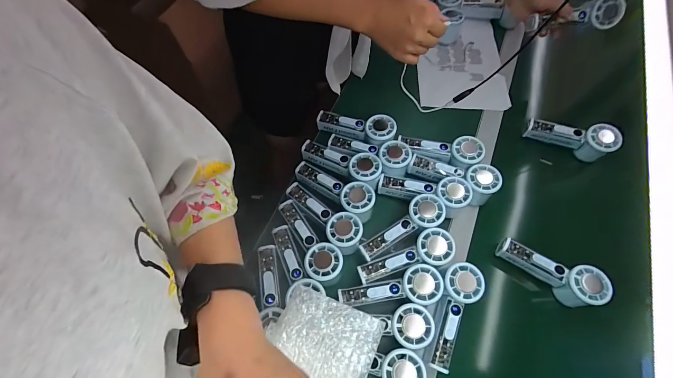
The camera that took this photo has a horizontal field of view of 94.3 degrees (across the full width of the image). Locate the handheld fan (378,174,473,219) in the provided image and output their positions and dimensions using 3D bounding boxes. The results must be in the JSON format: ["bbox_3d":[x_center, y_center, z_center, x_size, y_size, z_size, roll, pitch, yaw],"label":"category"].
[{"bbox_3d":[0.154,0.009,0.554,0.154,0.062,0.059,9,64,17],"label":"handheld fan"}]

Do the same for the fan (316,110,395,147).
[{"bbox_3d":[0.035,-0.118,0.605,0.159,0.033,0.058,14,64,24],"label":"fan"}]

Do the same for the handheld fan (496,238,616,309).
[{"bbox_3d":[0.339,0.125,0.504,0.151,0.062,0.051,36,69,15],"label":"handheld fan"}]

